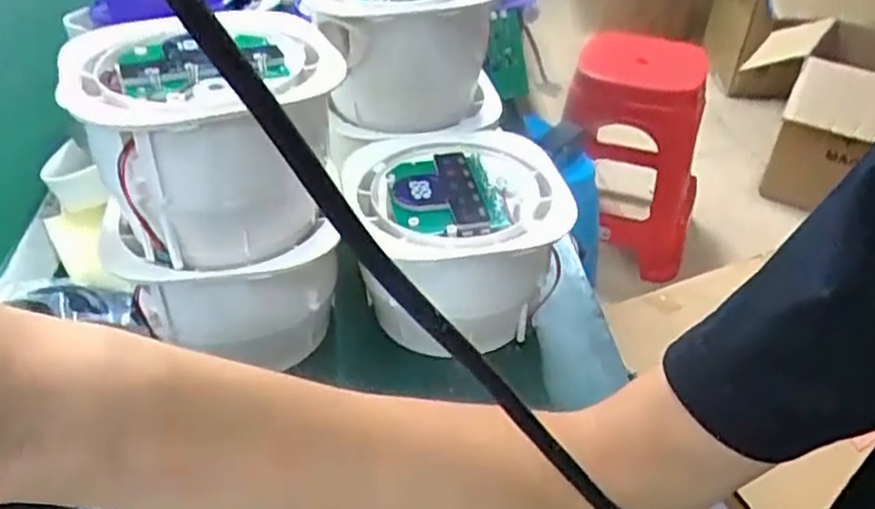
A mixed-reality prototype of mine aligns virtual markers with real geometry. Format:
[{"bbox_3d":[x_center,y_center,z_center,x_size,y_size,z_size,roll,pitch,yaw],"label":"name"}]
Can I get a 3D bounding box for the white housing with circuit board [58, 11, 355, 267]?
[{"bbox_3d":[-0.121,-0.063,0.394,0.136,0.098,0.111,-10,40,-16],"label":"white housing with circuit board"}]

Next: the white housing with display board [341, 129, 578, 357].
[{"bbox_3d":[0.013,0.001,0.476,0.132,0.106,0.148,-5,39,-10],"label":"white housing with display board"}]

